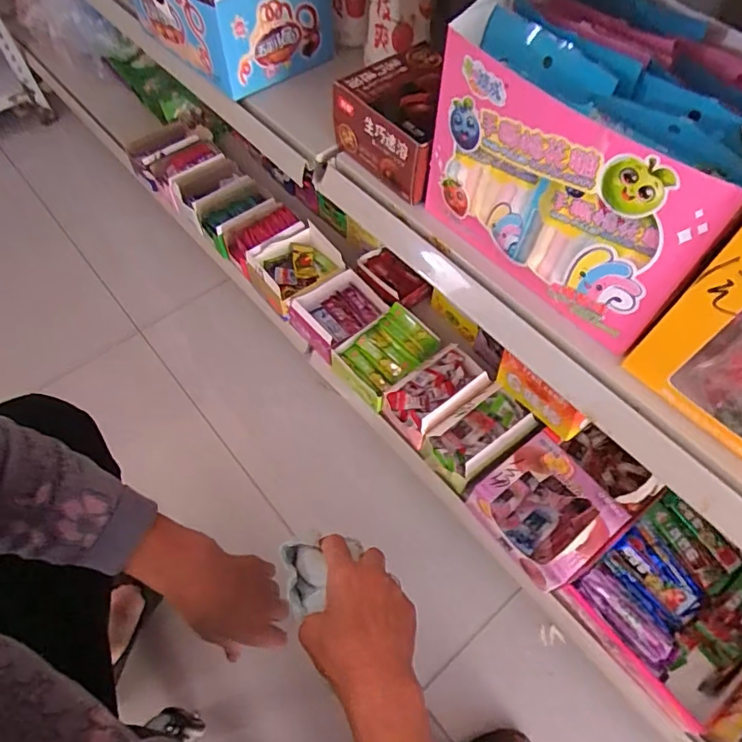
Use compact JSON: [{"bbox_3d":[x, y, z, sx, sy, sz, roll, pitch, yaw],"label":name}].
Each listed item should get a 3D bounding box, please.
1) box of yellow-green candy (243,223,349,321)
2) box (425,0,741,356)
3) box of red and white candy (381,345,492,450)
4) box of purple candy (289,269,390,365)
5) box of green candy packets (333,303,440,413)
[{"bbox_3d":[-0.114,-0.161,0.804,0.132,0.046,0.108,-36,66,-20],"label":"box of yellow-green candy"},{"bbox_3d":[0.177,-0.166,0.410,0.149,0.175,0.235,-36,66,-20],"label":"box"},{"bbox_3d":[0.091,0.031,0.724,0.143,0.056,0.085,-34,65,-19],"label":"box of red and white candy"},{"bbox_3d":[-0.048,-0.087,0.805,0.127,0.053,0.108,-37,67,-21],"label":"box of purple candy"},{"bbox_3d":[0.022,-0.023,0.740,0.131,0.041,0.098,-37,66,-21],"label":"box of green candy packets"}]

